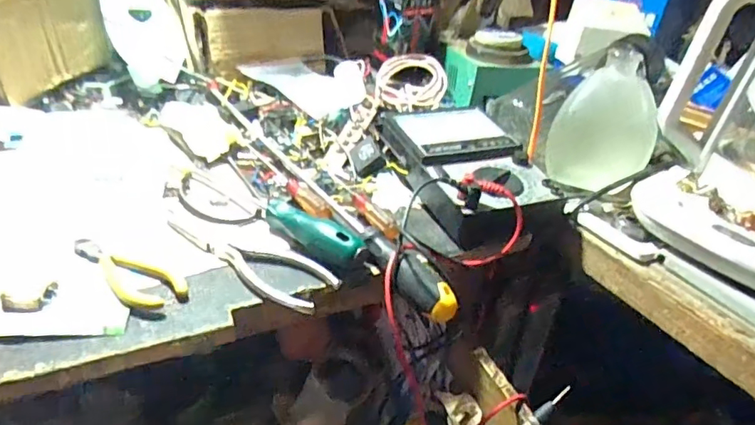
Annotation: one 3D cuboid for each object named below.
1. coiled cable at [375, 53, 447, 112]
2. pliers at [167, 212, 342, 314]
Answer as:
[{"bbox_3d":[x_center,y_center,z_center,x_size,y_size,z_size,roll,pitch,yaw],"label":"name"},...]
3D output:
[{"bbox_3d":[0.038,-0.161,0.652,0.087,0.029,0.077,-13,73,-8],"label":"coiled cable"},{"bbox_3d":[-0.106,0.032,0.397,0.157,0.006,0.041,21,34,20],"label":"pliers"}]

